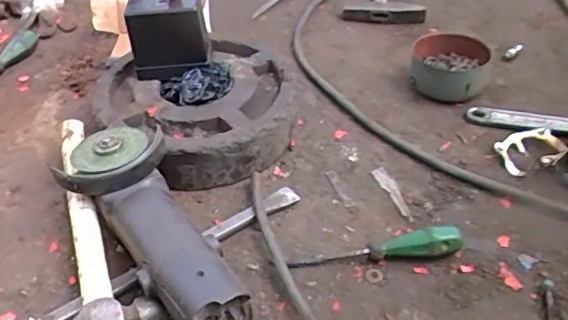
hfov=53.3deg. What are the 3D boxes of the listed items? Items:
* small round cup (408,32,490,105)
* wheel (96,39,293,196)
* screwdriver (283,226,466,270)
[{"bbox_3d":[0.224,-0.128,0.768,0.100,0.048,0.100,-2,41,2],"label":"small round cup"},{"bbox_3d":[-0.095,-0.061,0.692,0.220,0.069,0.208,-2,41,2],"label":"wheel"},{"bbox_3d":[0.089,0.086,0.556,0.167,0.027,0.024,-3,41,1],"label":"screwdriver"}]

